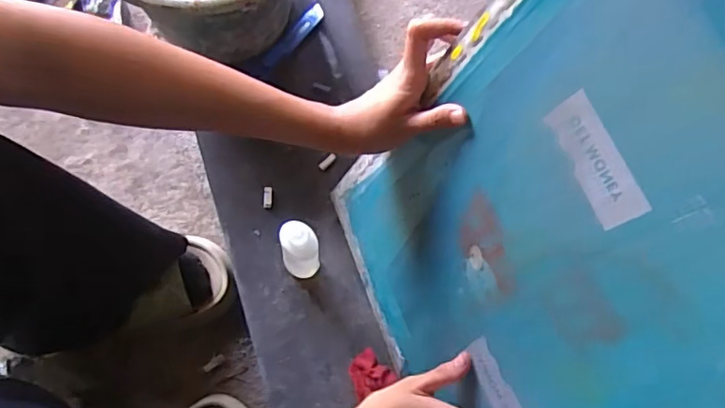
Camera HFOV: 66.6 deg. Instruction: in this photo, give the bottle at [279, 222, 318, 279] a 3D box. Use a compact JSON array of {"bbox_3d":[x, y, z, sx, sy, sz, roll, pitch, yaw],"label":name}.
[{"bbox_3d":[-0.060,0.046,0.531,0.036,0.093,0.032,-8,71,-4],"label":"bottle"}]

